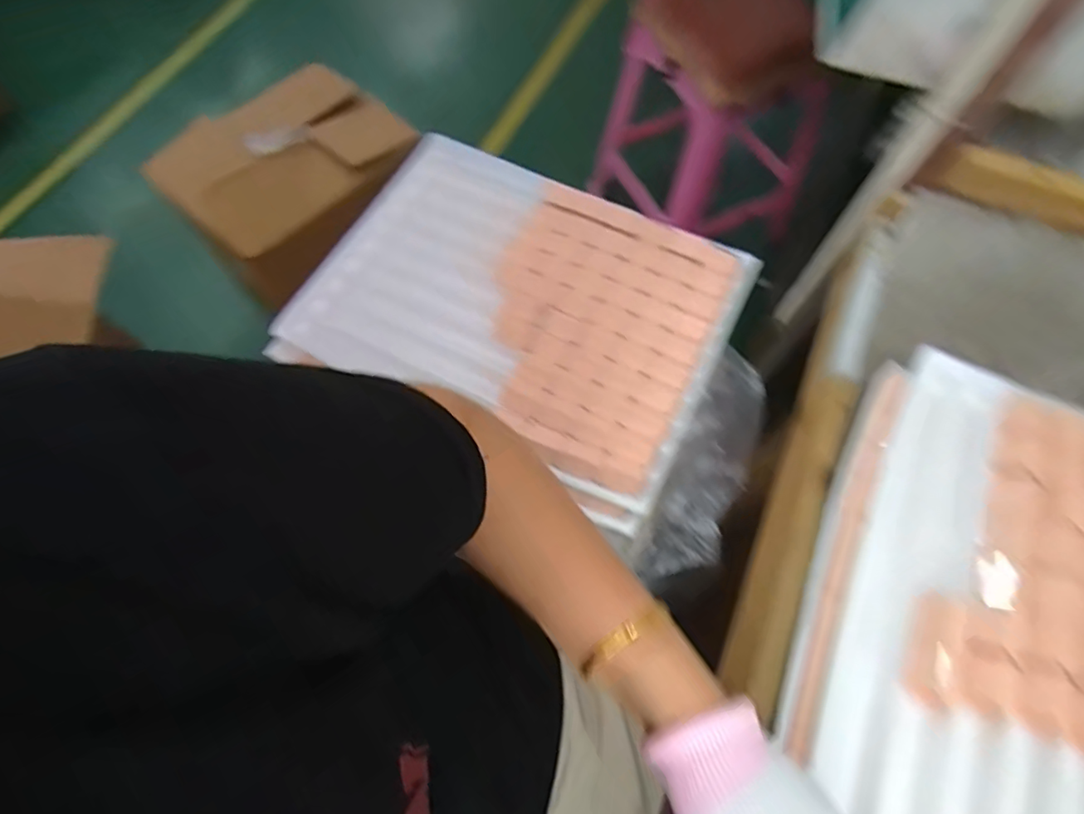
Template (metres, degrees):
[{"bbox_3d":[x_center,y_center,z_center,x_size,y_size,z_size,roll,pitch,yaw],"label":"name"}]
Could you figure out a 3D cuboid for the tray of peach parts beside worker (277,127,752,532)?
[{"bbox_3d":[-0.025,-0.103,0.579,0.404,0.040,0.329,25,69,12],"label":"tray of peach parts beside worker"}]

